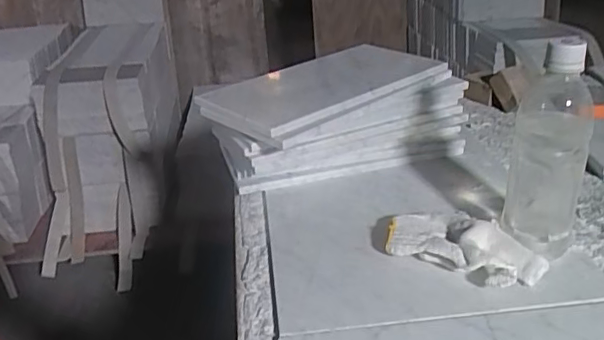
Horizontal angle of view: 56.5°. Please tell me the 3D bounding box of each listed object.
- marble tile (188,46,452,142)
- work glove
[{"bbox_3d":[0.031,-0.117,0.740,0.322,0.026,0.184,-25,33,-37],"label":"marble tile"},{"bbox_3d":[0.157,0.072,0.548,0.149,0.036,0.091,20,34,36],"label":"work glove"}]

